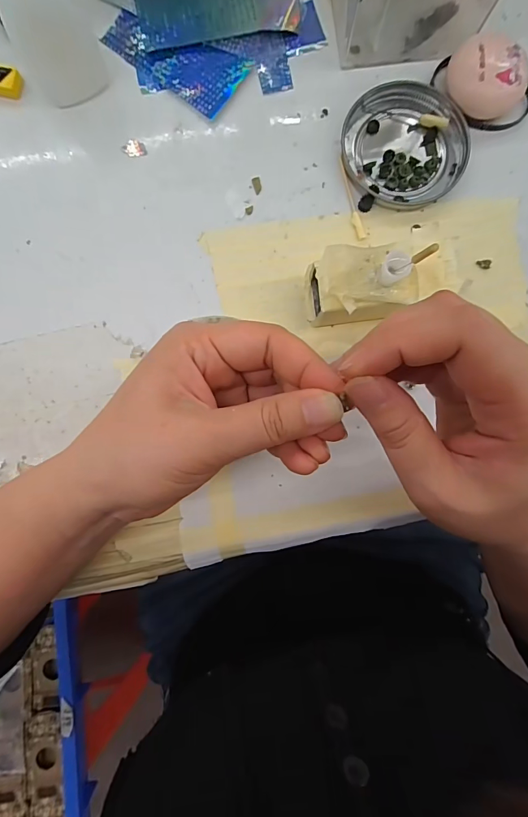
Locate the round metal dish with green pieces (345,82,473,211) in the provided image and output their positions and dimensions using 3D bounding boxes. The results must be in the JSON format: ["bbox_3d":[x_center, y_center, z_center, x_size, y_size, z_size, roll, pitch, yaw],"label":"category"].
[{"bbox_3d":[0.090,-0.168,0.250,0.075,0.008,0.076,0,87,0],"label":"round metal dish with green pieces"}]

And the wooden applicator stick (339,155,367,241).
[{"bbox_3d":[0.055,-0.135,0.250,0.006,0.004,0.056,-17,88,-1],"label":"wooden applicator stick"}]

